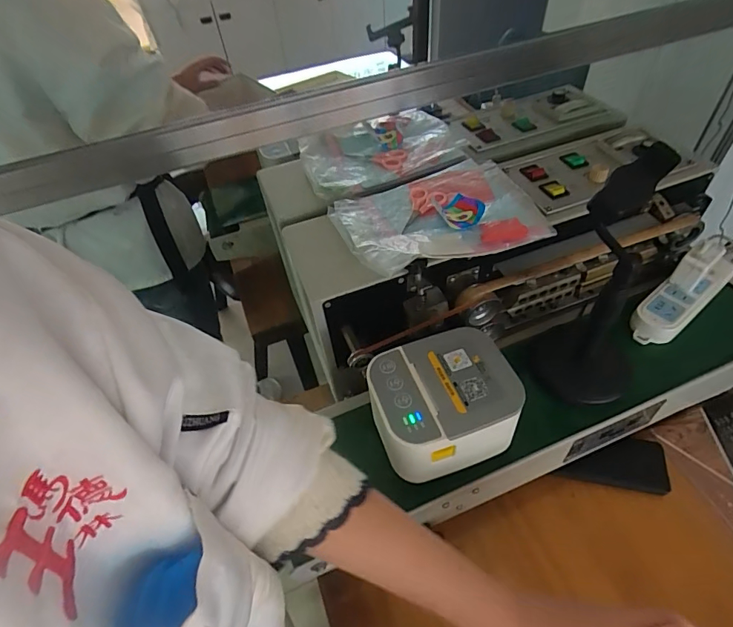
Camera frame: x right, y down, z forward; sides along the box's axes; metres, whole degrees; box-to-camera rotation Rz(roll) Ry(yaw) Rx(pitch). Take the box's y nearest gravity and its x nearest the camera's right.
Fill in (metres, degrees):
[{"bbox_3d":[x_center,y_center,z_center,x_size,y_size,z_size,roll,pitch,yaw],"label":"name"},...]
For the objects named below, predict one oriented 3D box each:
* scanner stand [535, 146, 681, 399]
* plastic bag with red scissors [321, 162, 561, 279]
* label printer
[{"bbox_3d":[0.251,-0.022,0.450,0.103,0.289,0.093,22,55,23],"label":"scanner stand"},{"bbox_3d":[0.084,-0.117,0.525,0.223,0.026,0.153,-16,49,-7],"label":"plastic bag with red scissors"},{"bbox_3d":[0.076,0.096,0.461,0.143,0.087,0.118,-19,50,-10],"label":"label printer"}]

